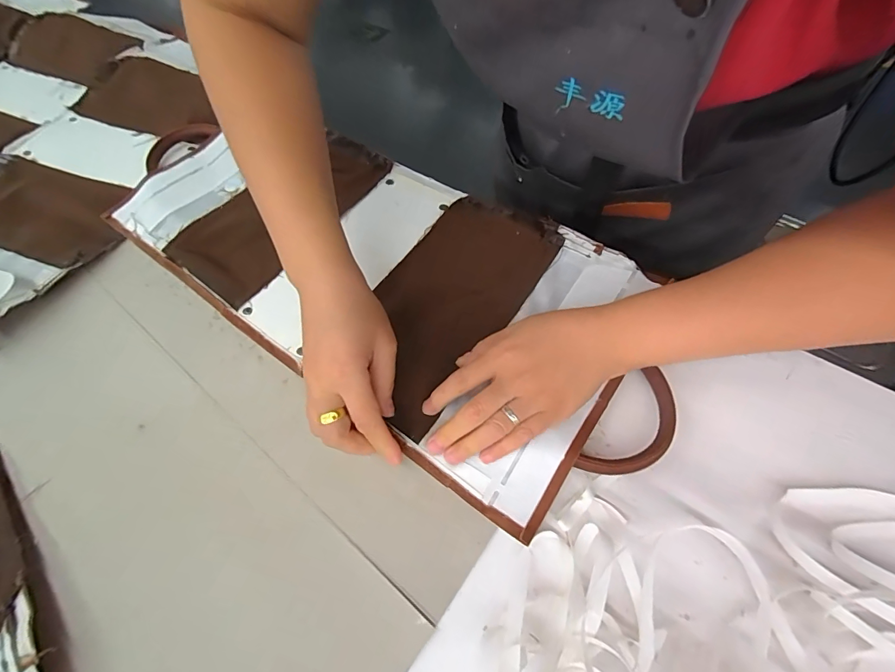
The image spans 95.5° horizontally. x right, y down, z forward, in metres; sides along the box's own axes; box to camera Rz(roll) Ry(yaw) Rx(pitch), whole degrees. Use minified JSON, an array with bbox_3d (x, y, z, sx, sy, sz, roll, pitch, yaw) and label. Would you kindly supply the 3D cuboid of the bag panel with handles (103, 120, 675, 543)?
[{"bbox_3d":[-0.090,-0.082,0.386,0.595,0.020,0.235,31,68,20],"label":"bag panel with handles"}]

